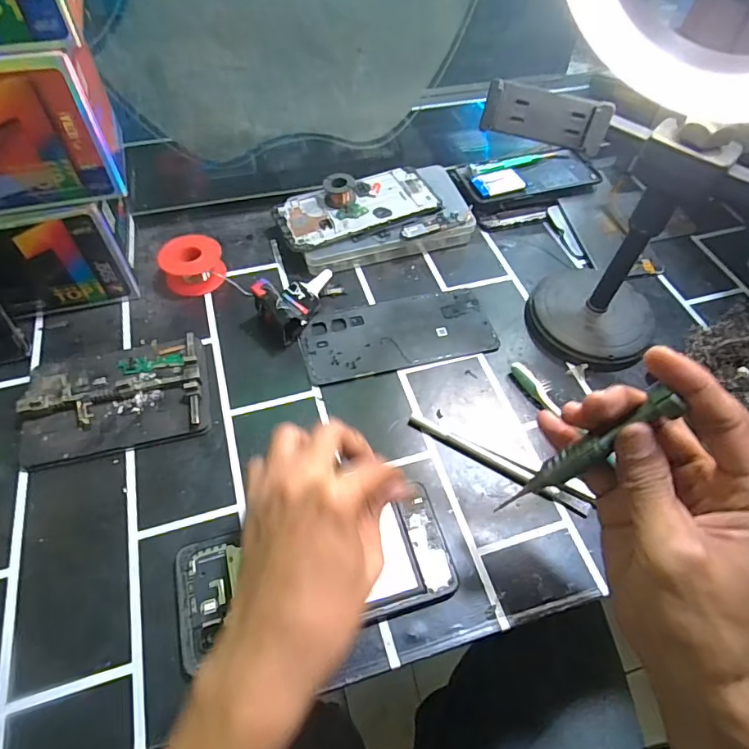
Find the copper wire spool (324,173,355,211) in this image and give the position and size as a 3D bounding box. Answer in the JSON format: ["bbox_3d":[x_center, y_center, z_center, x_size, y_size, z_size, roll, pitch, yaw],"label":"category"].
[{"bbox_3d":[-0.034,-0.177,0.468,0.030,0.024,0.025,-1,56,-4],"label":"copper wire spool"}]

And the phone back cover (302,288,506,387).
[{"bbox_3d":[0.020,-0.036,0.416,0.163,0.004,0.073,-11,58,-10],"label":"phone back cover"}]

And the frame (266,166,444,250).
[{"bbox_3d":[-0.017,-0.167,0.472,0.155,0.010,0.078,-17,59,-14],"label":"frame"}]

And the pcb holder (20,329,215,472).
[{"bbox_3d":[-0.195,0.015,0.364,0.128,0.021,0.091,-11,58,-10],"label":"pcb holder"}]

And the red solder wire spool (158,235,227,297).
[{"bbox_3d":[-0.165,-0.100,0.439,0.053,0.030,0.048,-20,60,-16],"label":"red solder wire spool"}]

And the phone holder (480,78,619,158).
[{"bbox_3d":[0.108,-0.164,0.306,0.076,0.028,0.024,18,27,5],"label":"phone holder"}]

